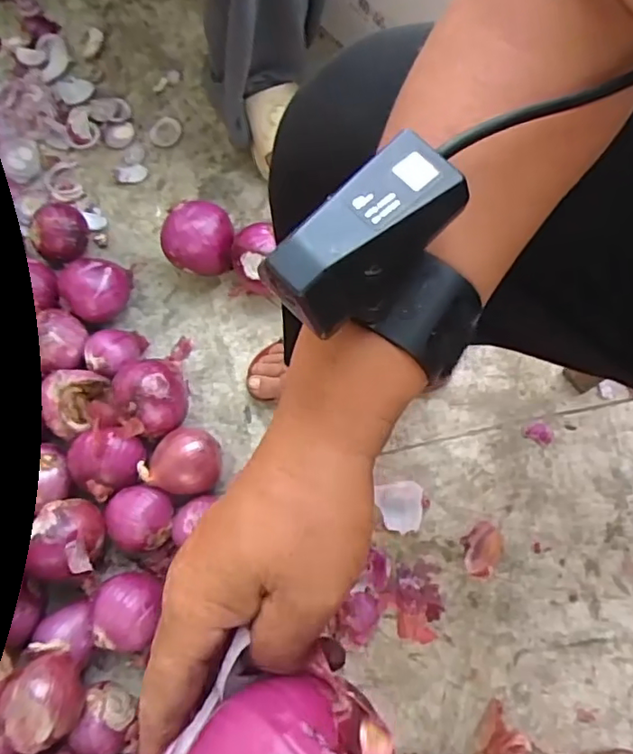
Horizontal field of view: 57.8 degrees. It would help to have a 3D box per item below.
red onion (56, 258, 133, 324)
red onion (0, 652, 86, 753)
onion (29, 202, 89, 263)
[{"bbox_3d":[-0.282,-0.111,0.743,0.088,0.064,0.074,-23,79,-5],"label":"red onion"},{"bbox_3d":[-0.267,0.320,0.569,0.071,0.052,0.071,-42,78,-10],"label":"red onion"},{"bbox_3d":[-0.338,-0.188,0.769,0.071,0.057,0.075,13,78,3],"label":"onion"}]

